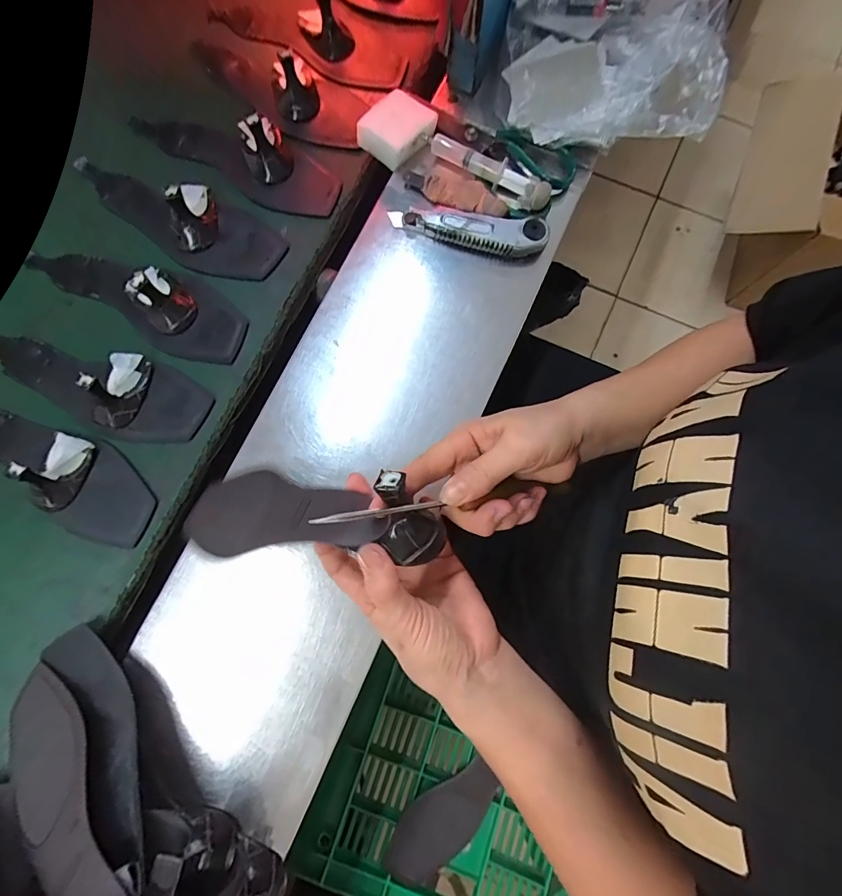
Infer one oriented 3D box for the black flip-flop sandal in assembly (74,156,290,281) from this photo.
[{"bbox_3d":[-0.275,-0.265,0.443,0.260,0.042,0.087,30,80,6],"label":"black flip-flop sandal in assembly"}]

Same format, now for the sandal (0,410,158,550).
[{"bbox_3d":[-0.374,0.013,0.388,0.244,0.042,0.083,22,79,4],"label":"sandal"}]

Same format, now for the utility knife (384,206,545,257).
[{"bbox_3d":[0.048,-0.231,0.433,0.162,0.025,0.035,13,79,2],"label":"utility knife"}]

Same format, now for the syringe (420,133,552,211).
[{"bbox_3d":[0.068,-0.293,0.432,0.147,0.032,0.020,33,80,6],"label":"syringe"}]

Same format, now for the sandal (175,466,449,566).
[{"bbox_3d":[-0.098,0.048,0.299,0.227,0.065,0.060,-2,77,31],"label":"sandal"}]

